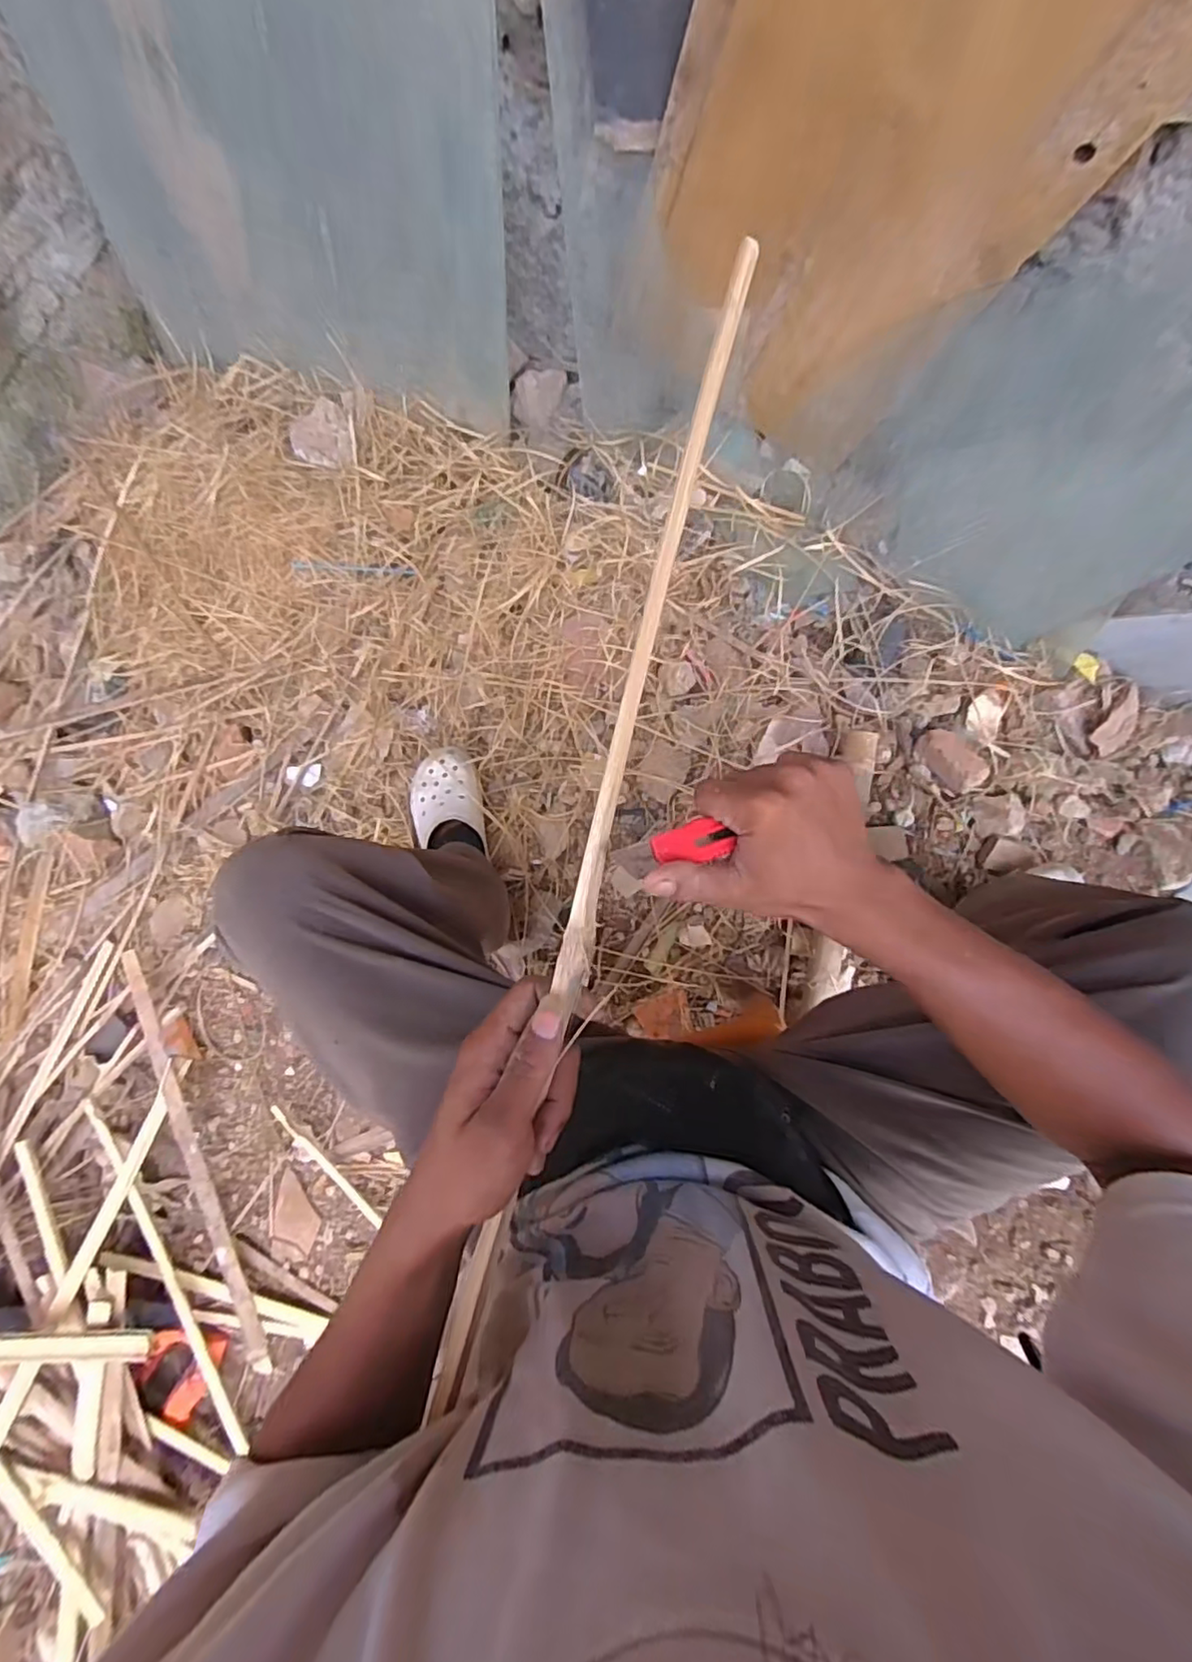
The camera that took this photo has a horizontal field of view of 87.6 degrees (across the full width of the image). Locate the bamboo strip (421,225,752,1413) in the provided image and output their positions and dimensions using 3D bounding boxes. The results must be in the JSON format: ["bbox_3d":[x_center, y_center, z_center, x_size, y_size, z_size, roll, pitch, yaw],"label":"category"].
[{"bbox_3d":[0.002,-0.003,0.317,0.019,0.011,0.600,14,89,7],"label":"bamboo strip"}]

